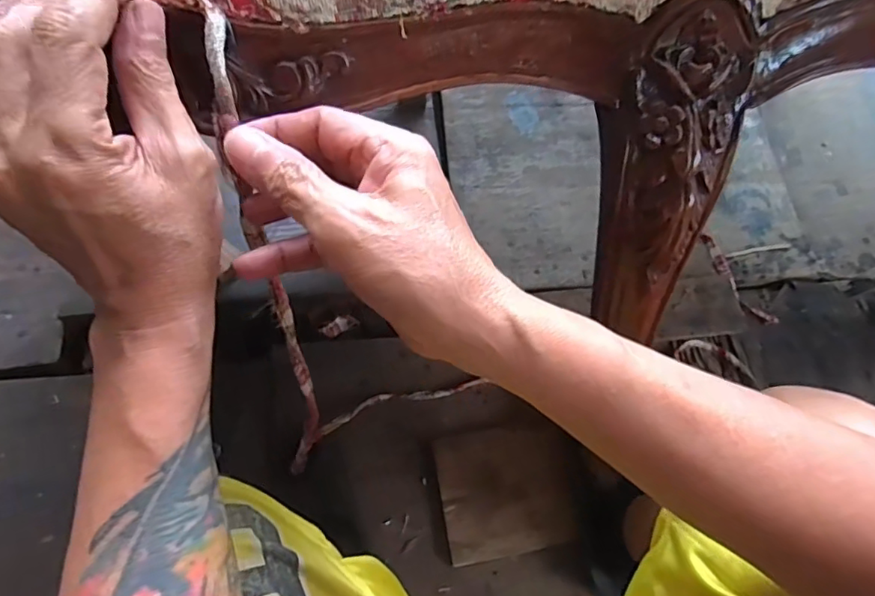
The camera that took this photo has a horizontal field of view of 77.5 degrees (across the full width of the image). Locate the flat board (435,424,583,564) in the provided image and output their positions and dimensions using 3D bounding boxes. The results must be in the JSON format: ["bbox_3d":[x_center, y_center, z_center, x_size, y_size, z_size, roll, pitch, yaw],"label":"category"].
[{"bbox_3d":[0.092,0.263,0.747,0.172,0.011,0.163,-12,74,2],"label":"flat board"}]

